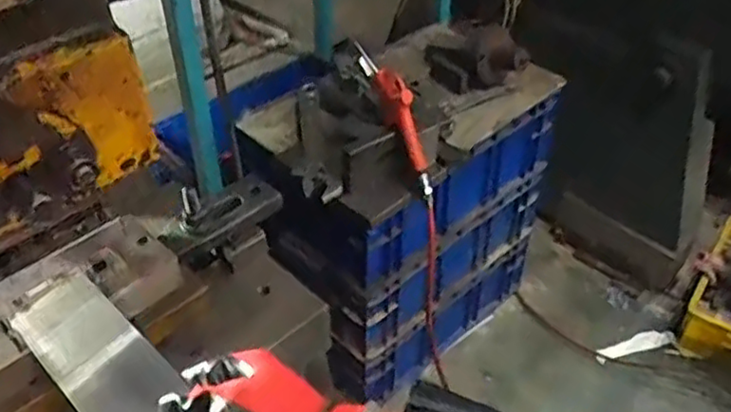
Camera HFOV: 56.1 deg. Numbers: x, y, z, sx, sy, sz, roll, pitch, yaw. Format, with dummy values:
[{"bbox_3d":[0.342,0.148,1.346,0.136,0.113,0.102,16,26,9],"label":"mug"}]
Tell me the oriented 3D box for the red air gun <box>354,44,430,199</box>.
[{"bbox_3d":[0.056,-0.117,0.958,0.022,0.209,0.071,-26,4,-26],"label":"red air gun"}]

